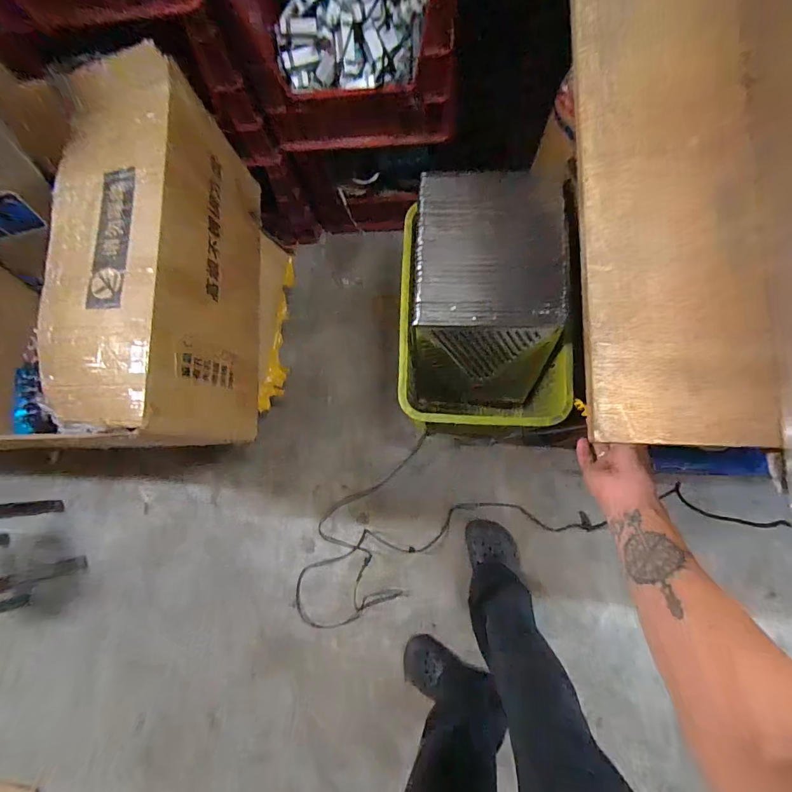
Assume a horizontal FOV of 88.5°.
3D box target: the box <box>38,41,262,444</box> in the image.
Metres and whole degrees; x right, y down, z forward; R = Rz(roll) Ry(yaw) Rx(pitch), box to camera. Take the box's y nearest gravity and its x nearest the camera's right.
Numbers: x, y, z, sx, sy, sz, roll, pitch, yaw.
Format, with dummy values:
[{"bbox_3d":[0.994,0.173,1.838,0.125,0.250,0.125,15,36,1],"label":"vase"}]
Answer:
[{"bbox_3d":[-0.461,-0.223,0.814,0.246,0.360,0.629,-1,82,6],"label":"box"}]

